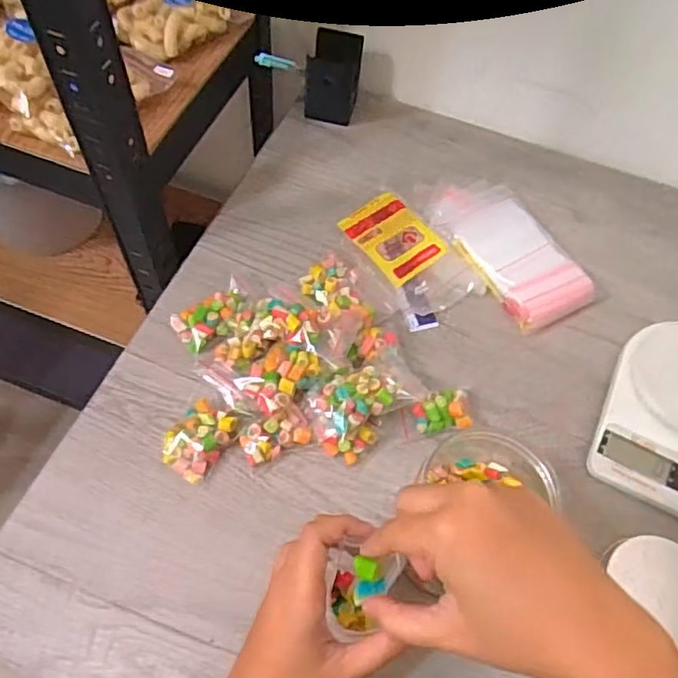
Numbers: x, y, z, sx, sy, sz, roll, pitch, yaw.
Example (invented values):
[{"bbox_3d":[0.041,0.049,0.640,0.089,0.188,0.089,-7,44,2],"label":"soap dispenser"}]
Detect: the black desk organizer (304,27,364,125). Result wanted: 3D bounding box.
[{"bbox_3d":[-0.007,-0.301,0.695,0.060,0.076,0.063,9,58,2],"label":"black desk organizer"}]

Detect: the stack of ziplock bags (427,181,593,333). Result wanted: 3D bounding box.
[{"bbox_3d":[0.174,-0.099,0.626,0.097,0.023,0.194,-23,63,-17],"label":"stack of ziplock bags"}]

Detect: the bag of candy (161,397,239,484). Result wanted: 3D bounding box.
[{"bbox_3d":[-0.114,0.080,0.486,0.046,0.015,0.060,30,61,14],"label":"bag of candy"}]

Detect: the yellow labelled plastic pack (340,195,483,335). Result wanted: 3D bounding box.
[{"bbox_3d":[0.065,-0.082,0.602,0.099,0.021,0.144,-29,65,-20],"label":"yellow labelled plastic pack"}]

